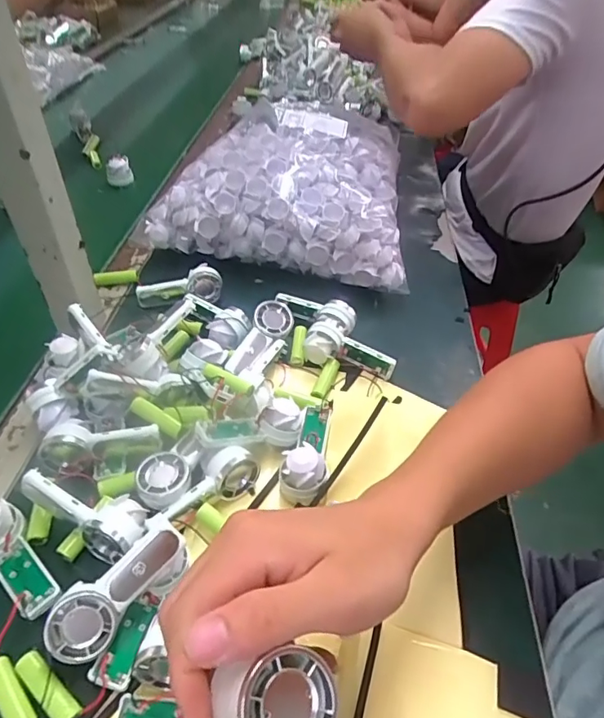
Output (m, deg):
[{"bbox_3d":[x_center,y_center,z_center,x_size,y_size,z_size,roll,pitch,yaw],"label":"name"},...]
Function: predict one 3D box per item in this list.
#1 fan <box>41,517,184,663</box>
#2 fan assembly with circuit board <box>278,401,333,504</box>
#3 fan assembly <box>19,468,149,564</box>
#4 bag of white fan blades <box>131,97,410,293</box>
[{"bbox_3d":[-0.115,0.146,0.321,0.095,0.027,0.039,-38,93,-17],"label":"fan"},{"bbox_3d":[0.007,0.070,0.422,0.037,0.031,0.100,8,45,5],"label":"fan assembly with circuit board"},{"bbox_3d":[-0.159,0.110,0.366,0.091,0.032,0.038,24,48,2],"label":"fan assembly"},{"bbox_3d":[-0.017,-0.224,0.652,0.310,0.146,0.237,8,43,6],"label":"bag of white fan blades"}]

